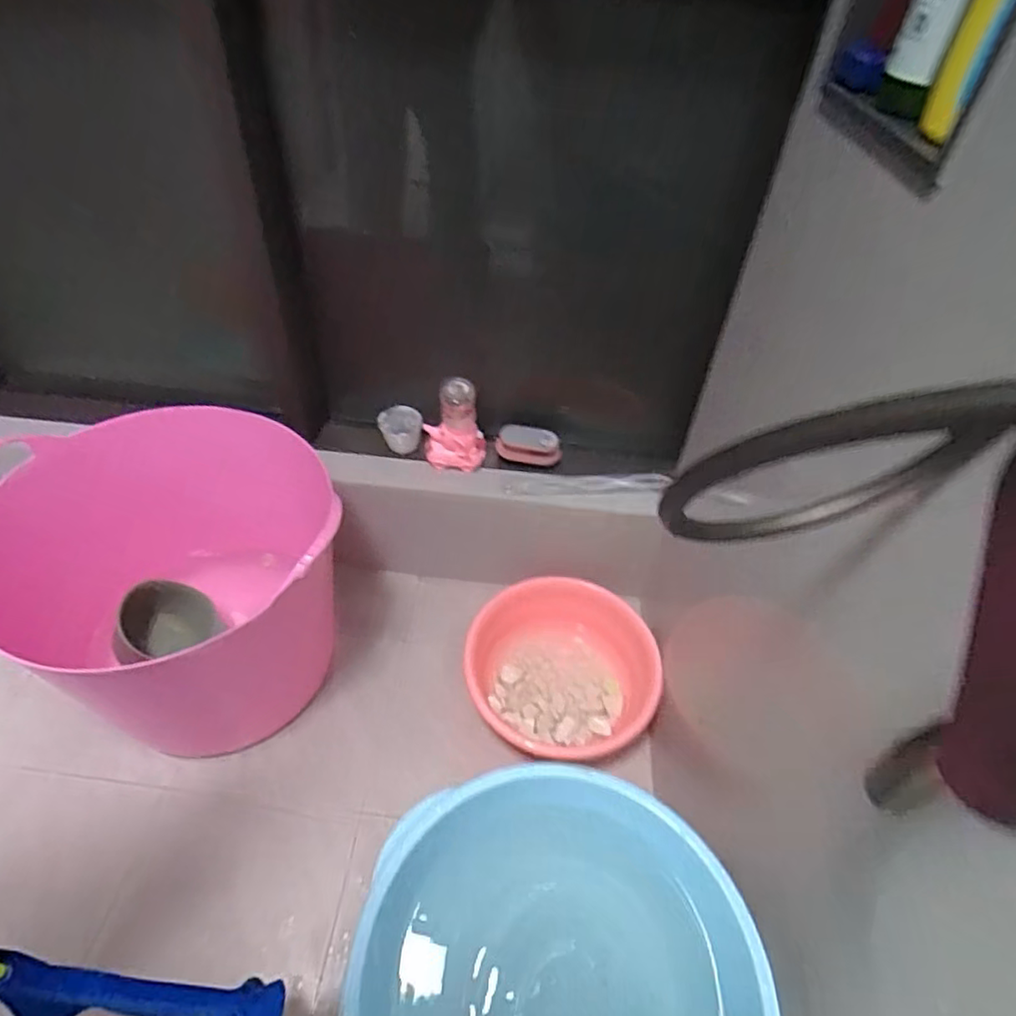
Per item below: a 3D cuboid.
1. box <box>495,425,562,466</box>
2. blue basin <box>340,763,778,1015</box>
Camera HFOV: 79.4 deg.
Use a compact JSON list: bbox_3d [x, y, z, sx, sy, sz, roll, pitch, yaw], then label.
[{"bbox_3d":[0.036,-0.111,1.073,0.115,0.050,0.044,9,46,5],"label":"box"},{"bbox_3d":[0.043,0.362,0.463,0.286,0.104,0.296,2,45,-2],"label":"blue basin"}]

